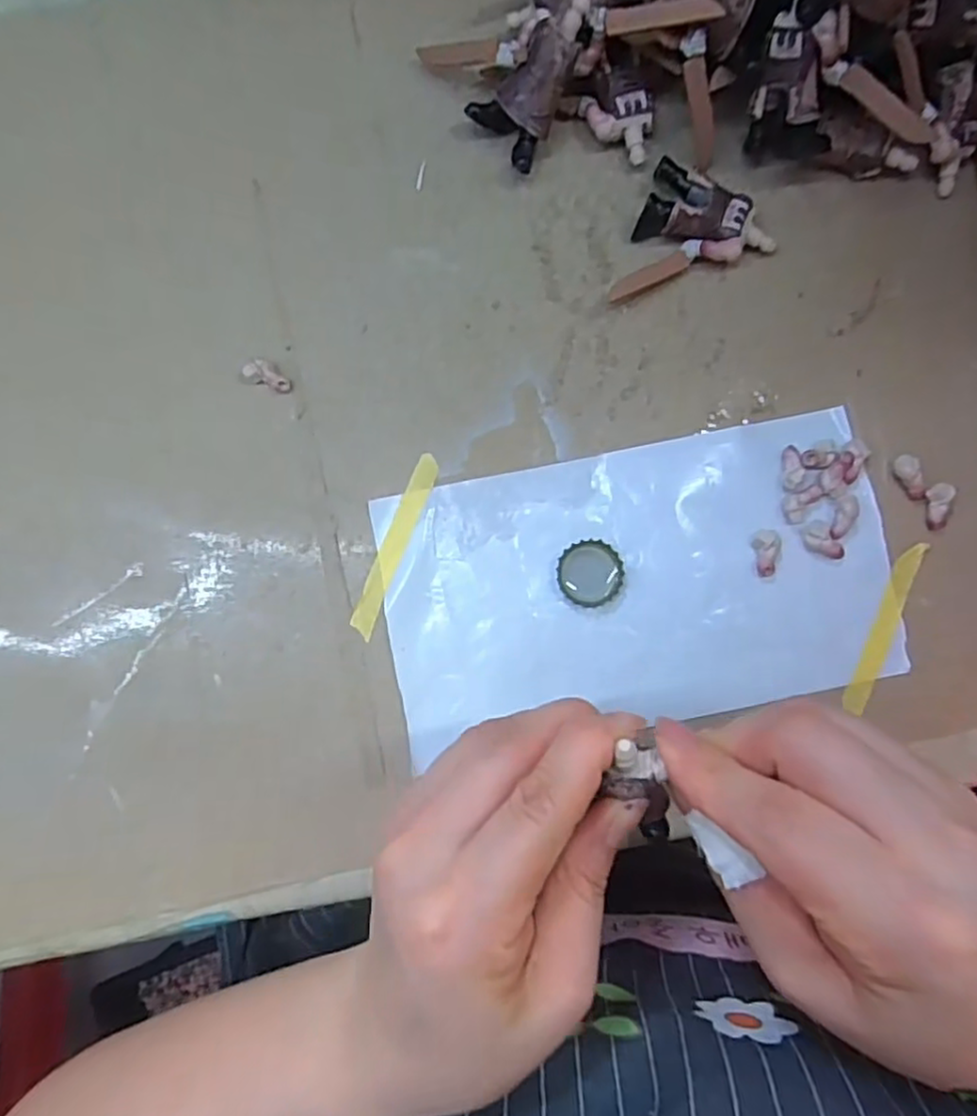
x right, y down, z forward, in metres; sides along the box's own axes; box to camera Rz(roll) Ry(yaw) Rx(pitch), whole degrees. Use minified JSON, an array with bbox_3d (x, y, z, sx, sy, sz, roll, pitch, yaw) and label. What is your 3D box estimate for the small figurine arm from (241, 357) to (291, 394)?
[{"bbox_3d":[-0.096,-0.079,0.295,0.021,0.006,0.010,25,86,-13],"label":"small figurine arm"}]

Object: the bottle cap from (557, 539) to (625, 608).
[{"bbox_3d":[0.044,0.007,0.294,0.028,0.007,0.028,0,87,-2],"label":"bottle cap"}]

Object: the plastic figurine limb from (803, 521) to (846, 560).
[{"bbox_3d":[0.146,-0.007,0.295,0.012,0.008,0.020,-44,89,-4],"label":"plastic figurine limb"}]

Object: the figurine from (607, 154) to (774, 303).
[{"bbox_3d":[0.092,-0.136,0.297,0.058,0.018,0.058,20,86,-1],"label":"figurine"}]

